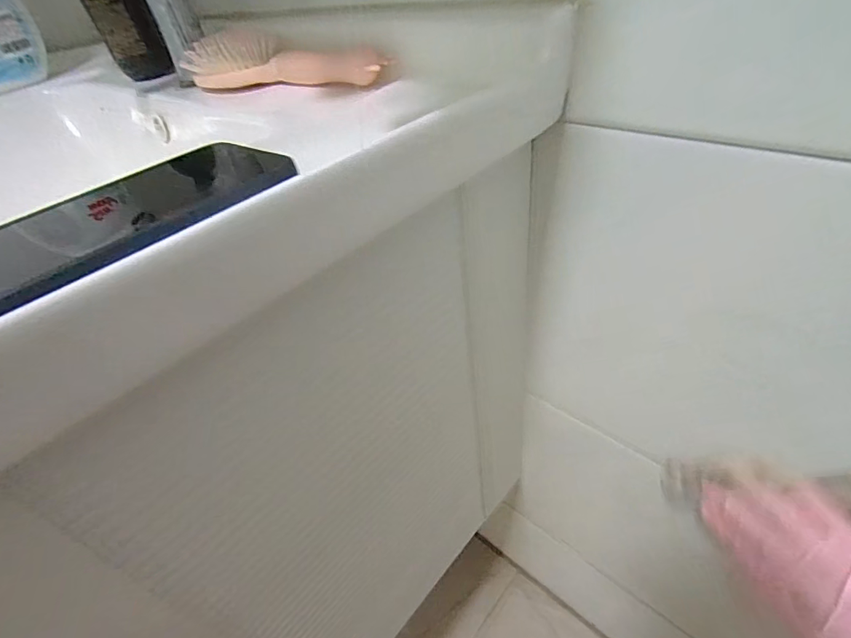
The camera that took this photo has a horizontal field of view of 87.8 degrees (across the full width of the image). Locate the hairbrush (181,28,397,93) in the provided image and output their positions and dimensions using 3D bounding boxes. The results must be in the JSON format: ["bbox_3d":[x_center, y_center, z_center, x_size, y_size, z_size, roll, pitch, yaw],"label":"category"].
[{"bbox_3d":[-0.130,-0.222,0.387,0.241,0.039,0.050,22,48,29],"label":"hairbrush"}]

